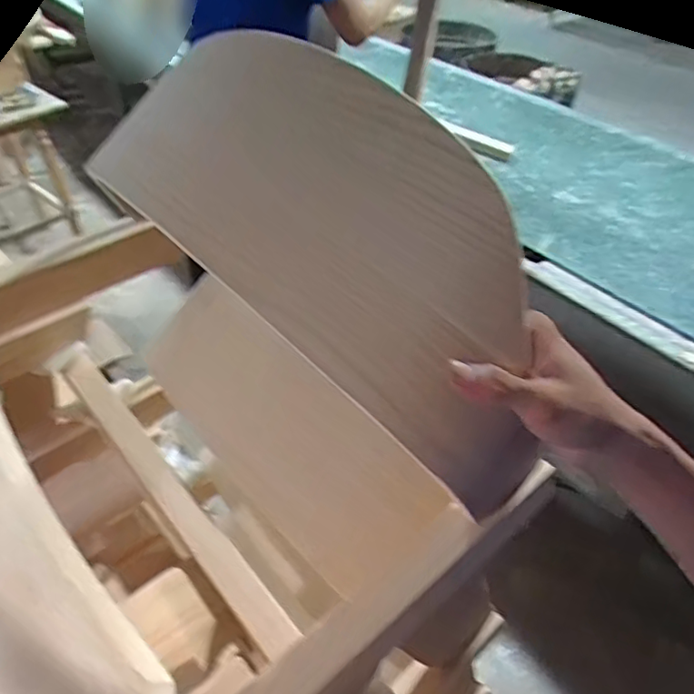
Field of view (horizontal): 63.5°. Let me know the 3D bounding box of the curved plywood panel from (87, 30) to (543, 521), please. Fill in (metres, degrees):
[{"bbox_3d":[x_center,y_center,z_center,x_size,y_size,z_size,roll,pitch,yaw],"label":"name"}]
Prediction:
[{"bbox_3d":[-0.011,-0.084,0.371,0.367,0.064,0.155,41,92,23],"label":"curved plywood panel"}]

